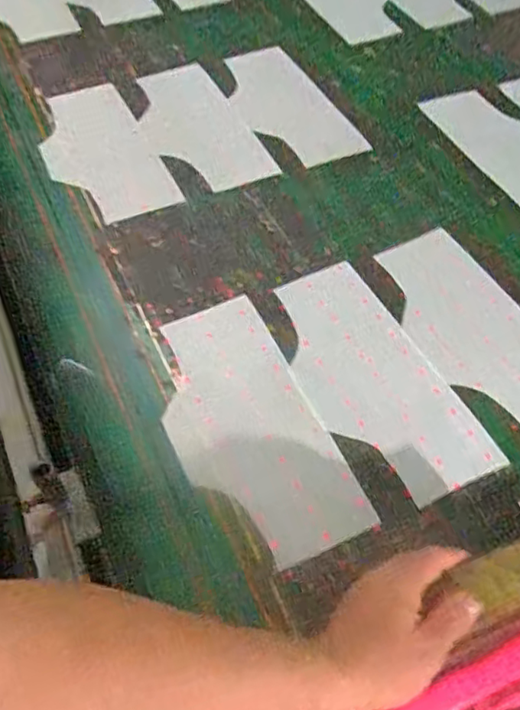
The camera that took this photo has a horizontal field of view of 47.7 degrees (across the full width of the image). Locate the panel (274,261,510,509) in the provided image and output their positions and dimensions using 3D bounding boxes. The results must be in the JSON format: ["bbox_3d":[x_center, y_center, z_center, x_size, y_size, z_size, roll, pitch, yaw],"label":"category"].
[{"bbox_3d":[0.122,0.021,0.664,0.149,0.008,0.309,-19,58,-18],"label":"panel"}]

